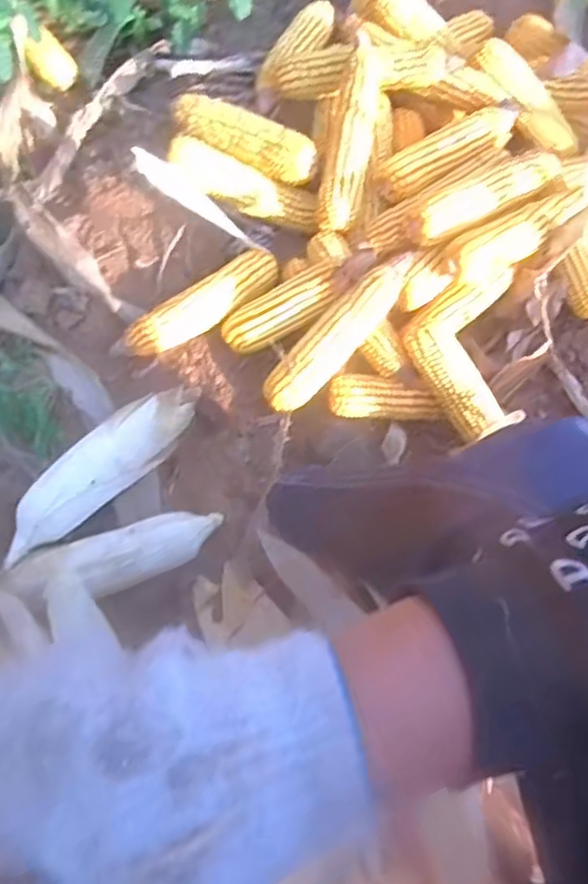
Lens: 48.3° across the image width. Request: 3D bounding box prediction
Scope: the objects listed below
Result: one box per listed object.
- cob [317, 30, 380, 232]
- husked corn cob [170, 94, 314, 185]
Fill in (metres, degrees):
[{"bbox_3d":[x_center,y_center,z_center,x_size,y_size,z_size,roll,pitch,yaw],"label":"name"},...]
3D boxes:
[{"bbox_3d":[0.069,-0.374,0.803,0.061,0.051,0.233,10,97,1],"label":"cob"},{"bbox_3d":[-0.061,-0.378,0.823,0.192,0.050,0.059,29,71,4],"label":"husked corn cob"}]

